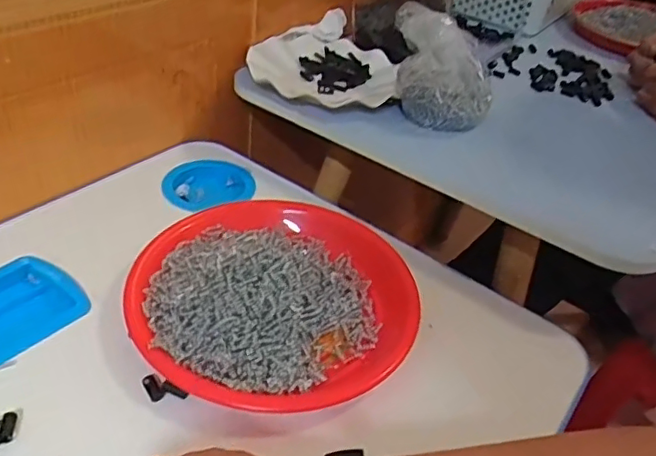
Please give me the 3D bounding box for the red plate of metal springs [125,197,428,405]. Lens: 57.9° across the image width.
[{"bbox_3d":[-0.042,0.039,0.474,0.217,0.056,0.215,6,38,-4],"label":"red plate of metal springs"}]

